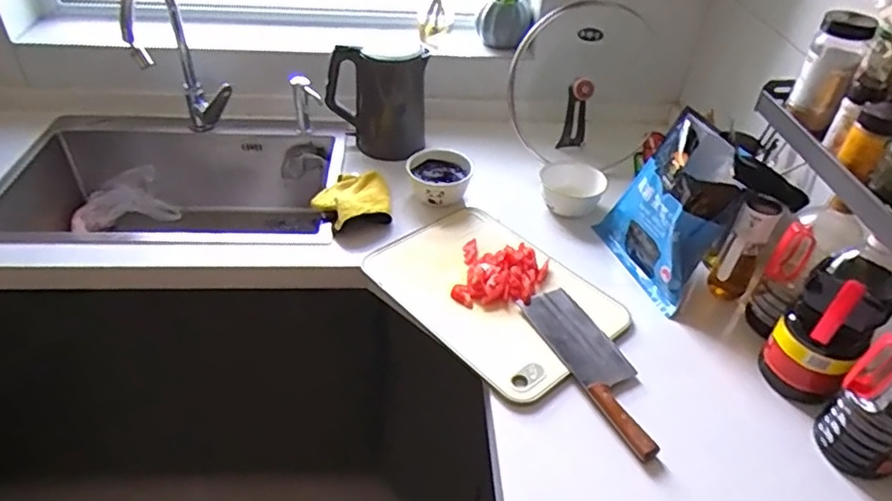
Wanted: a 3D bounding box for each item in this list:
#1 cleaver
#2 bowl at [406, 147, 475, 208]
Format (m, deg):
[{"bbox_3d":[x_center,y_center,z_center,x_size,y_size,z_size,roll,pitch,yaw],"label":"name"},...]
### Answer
[{"bbox_3d":[0.226,0.165,0.900,0.097,0.025,0.296,-17,45,-22],"label":"cleaver"},{"bbox_3d":[-0.012,-0.145,1.212,0.128,0.058,0.134,2,41,-2],"label":"bowl"}]

